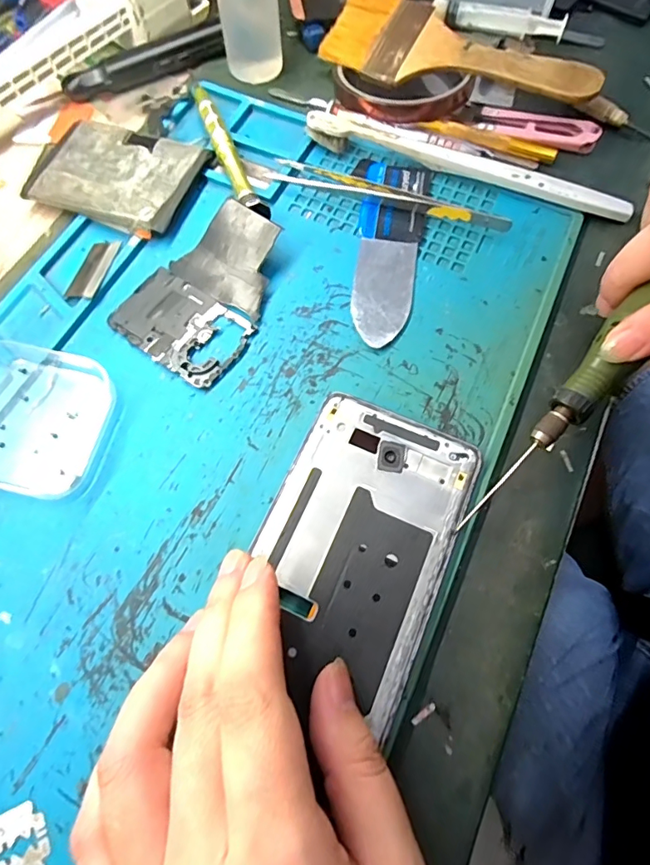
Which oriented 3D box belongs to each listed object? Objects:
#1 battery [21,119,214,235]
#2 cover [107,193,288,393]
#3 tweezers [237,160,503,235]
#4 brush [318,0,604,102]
[{"bbox_3d":[-0.115,-0.143,0.264,0.083,0.012,0.064,19,70,7],"label":"battery"},{"bbox_3d":[-0.057,-0.072,0.234,0.063,0.015,0.087,33,72,12],"label":"cover"},{"bbox_3d":[0.023,-0.129,0.259,0.150,0.011,0.016,22,70,8],"label":"tweezers"},{"bbox_3d":[0.079,-0.224,0.287,0.160,0.024,0.059,29,71,11],"label":"brush"}]

